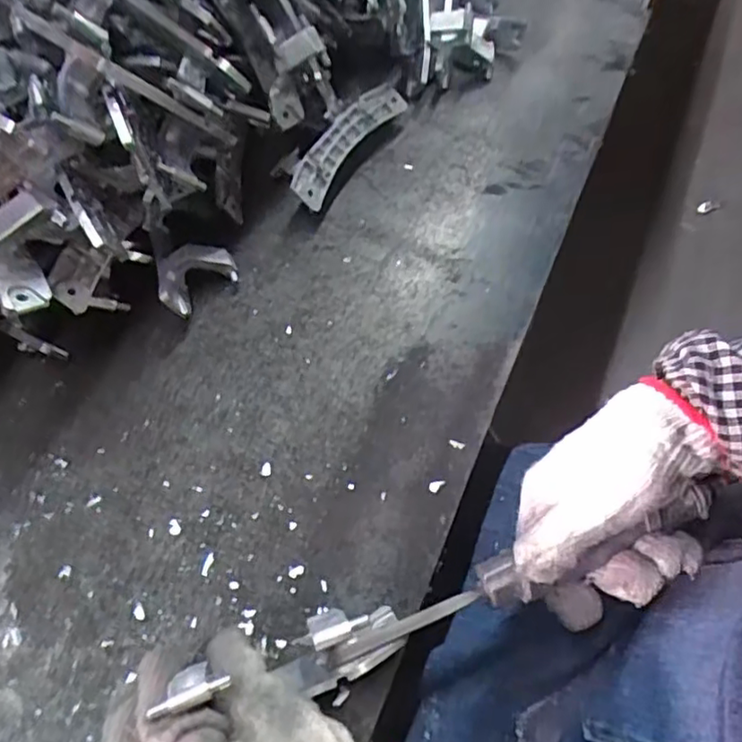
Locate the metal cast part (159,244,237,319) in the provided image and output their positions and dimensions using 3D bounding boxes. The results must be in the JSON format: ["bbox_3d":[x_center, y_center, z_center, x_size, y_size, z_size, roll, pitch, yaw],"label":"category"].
[{"bbox_3d":[-0.129,-0.070,0.483,0.055,0.029,0.058,2,59,-3],"label":"metal cast part"}]

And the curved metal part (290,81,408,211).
[{"bbox_3d":[-0.021,-0.199,0.557,0.036,0.017,0.153,38,68,-7],"label":"curved metal part"}]

